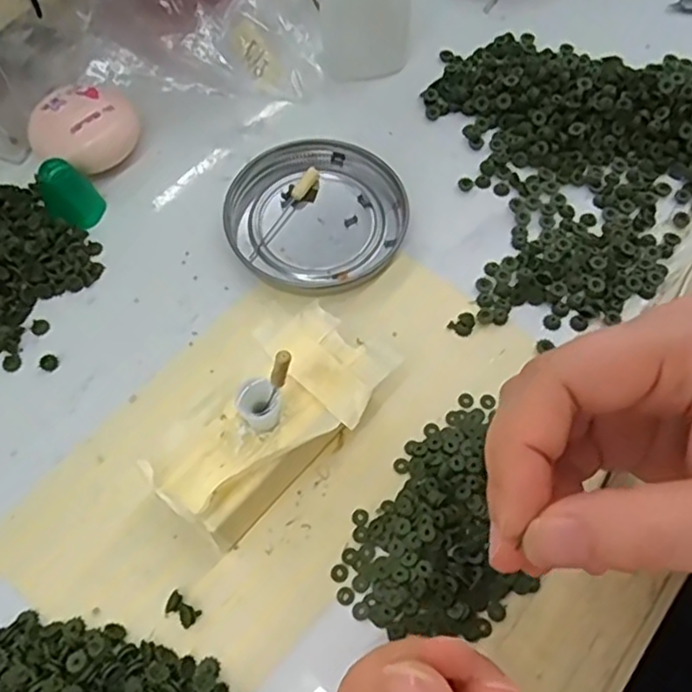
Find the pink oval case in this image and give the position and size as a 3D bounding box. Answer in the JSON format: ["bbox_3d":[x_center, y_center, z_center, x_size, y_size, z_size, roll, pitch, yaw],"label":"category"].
[{"bbox_3d":[-0.121,-0.100,0.303,0.047,0.026,0.038,-31,68,-14],"label":"pink oval case"}]

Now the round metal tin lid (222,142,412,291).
[{"bbox_3d":[-0.013,-0.060,0.290,0.078,0.009,0.073,0,64,0],"label":"round metal tin lid"}]

